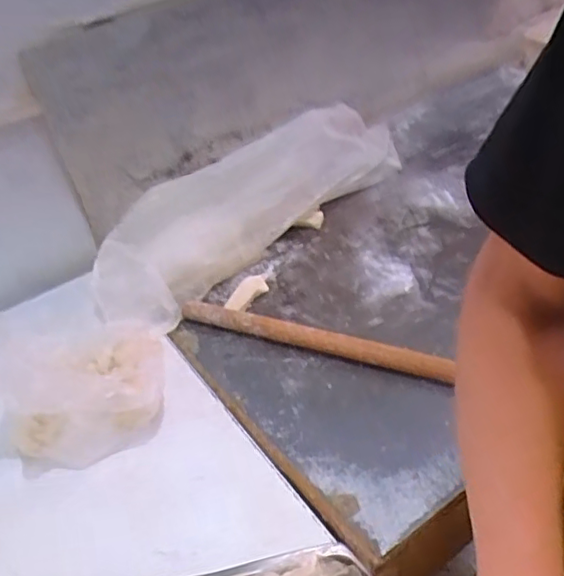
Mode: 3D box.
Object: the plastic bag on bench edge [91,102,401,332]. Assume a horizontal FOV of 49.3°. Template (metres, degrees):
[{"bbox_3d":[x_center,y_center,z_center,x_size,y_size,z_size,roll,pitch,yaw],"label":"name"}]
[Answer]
[{"bbox_3d":[-0.031,-0.162,1.043,0.152,0.150,0.701,22,49,34],"label":"plastic bag on bench edge"}]

